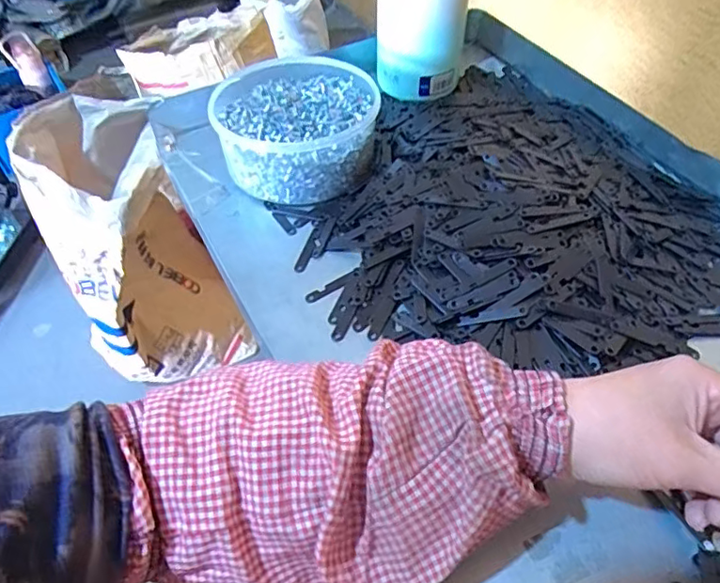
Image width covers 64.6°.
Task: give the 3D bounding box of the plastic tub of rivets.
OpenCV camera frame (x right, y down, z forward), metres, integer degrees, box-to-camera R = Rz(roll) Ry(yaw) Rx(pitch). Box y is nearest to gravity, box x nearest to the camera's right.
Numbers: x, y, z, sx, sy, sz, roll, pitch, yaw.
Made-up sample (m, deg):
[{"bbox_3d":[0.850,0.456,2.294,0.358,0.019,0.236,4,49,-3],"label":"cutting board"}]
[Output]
[{"bbox_3d":[-0.058,-0.156,0.541,0.143,0.067,0.148,-2,48,2],"label":"plastic tub of rivets"}]

